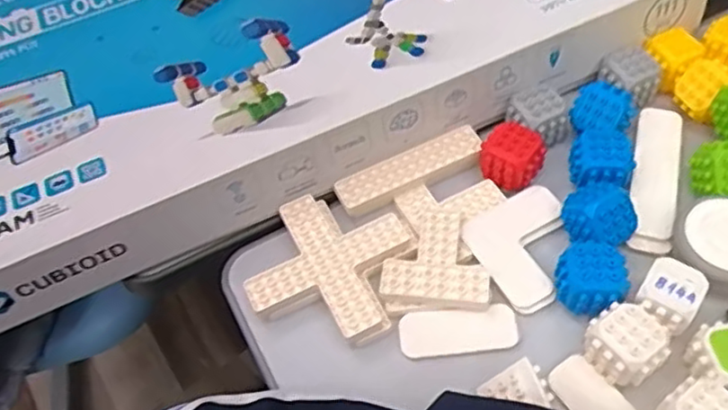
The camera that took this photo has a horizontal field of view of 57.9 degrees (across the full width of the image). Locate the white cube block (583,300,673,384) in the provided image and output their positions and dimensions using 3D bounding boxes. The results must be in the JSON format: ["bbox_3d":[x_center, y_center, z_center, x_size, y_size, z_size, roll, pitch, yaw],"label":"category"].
[{"bbox_3d":[0.139,0.075,0.350,0.032,0.028,0.037,-34,59,-18],"label":"white cube block"}]

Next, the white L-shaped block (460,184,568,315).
[{"bbox_3d":[0.101,0.025,0.402,0.066,0.009,0.071,-25,56,-13],"label":"white L-shaped block"}]

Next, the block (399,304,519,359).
[{"bbox_3d":[0.054,0.072,0.378,0.066,0.006,0.025,-5,54,1],"label":"block"}]

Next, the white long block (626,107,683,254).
[{"bbox_3d":[0.189,-0.020,0.425,0.029,0.007,0.113,14,58,13],"label":"white long block"}]

